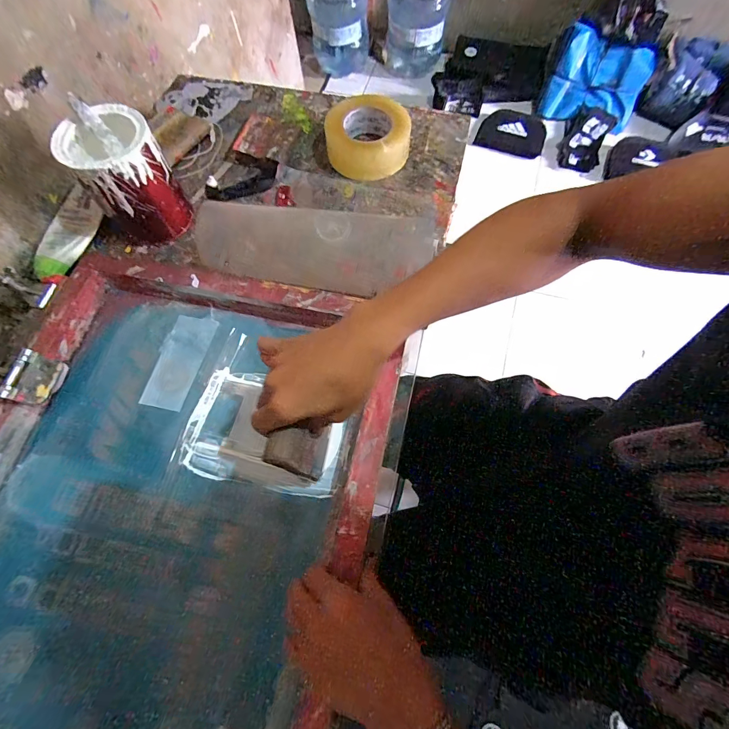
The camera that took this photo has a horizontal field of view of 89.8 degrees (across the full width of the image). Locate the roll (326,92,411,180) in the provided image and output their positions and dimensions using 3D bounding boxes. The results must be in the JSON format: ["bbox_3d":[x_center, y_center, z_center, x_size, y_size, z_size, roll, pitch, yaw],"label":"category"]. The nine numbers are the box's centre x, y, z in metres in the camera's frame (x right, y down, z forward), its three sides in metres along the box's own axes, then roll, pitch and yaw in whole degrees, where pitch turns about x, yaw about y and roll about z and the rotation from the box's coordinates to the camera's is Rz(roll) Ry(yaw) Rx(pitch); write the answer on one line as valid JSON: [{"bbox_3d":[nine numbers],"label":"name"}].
[{"bbox_3d":[0.007,-0.367,0.589,0.131,0.056,0.119,2,69,2],"label":"roll"}]

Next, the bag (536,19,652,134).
[{"bbox_3d":[0.900,-1.090,1.412,0.348,0.281,0.042,13,30,-3],"label":"bag"}]

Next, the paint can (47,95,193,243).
[{"bbox_3d":[-0.318,-0.252,0.500,0.105,0.142,0.104,24,71,10],"label":"paint can"}]

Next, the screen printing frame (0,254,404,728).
[{"bbox_3d":[-0.224,0.146,0.397,0.454,0.052,0.546,11,69,6],"label":"screen printing frame"}]

